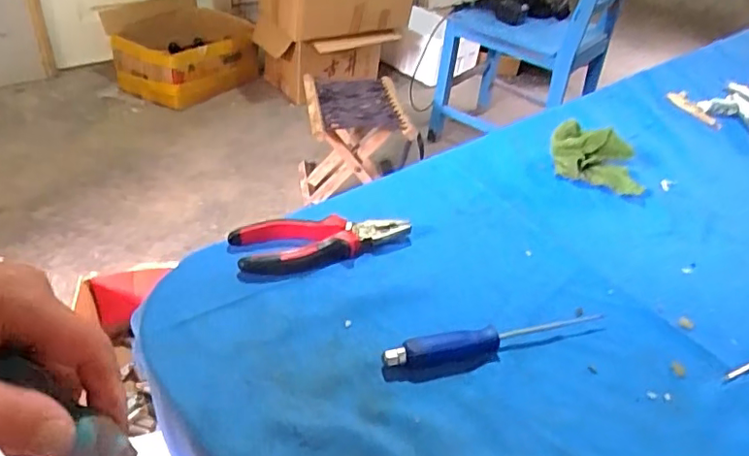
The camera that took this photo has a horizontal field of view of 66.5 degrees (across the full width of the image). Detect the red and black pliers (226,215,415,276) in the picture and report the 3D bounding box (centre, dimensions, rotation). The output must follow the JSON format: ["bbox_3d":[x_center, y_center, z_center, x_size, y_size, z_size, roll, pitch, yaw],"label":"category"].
[{"bbox_3d":[-0.045,0.010,0.519,0.158,0.016,0.059,-9,40,-20],"label":"red and black pliers"}]

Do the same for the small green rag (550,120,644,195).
[{"bbox_3d":[0.260,-0.081,0.665,0.114,0.046,0.059,24,40,21],"label":"small green rag"}]

